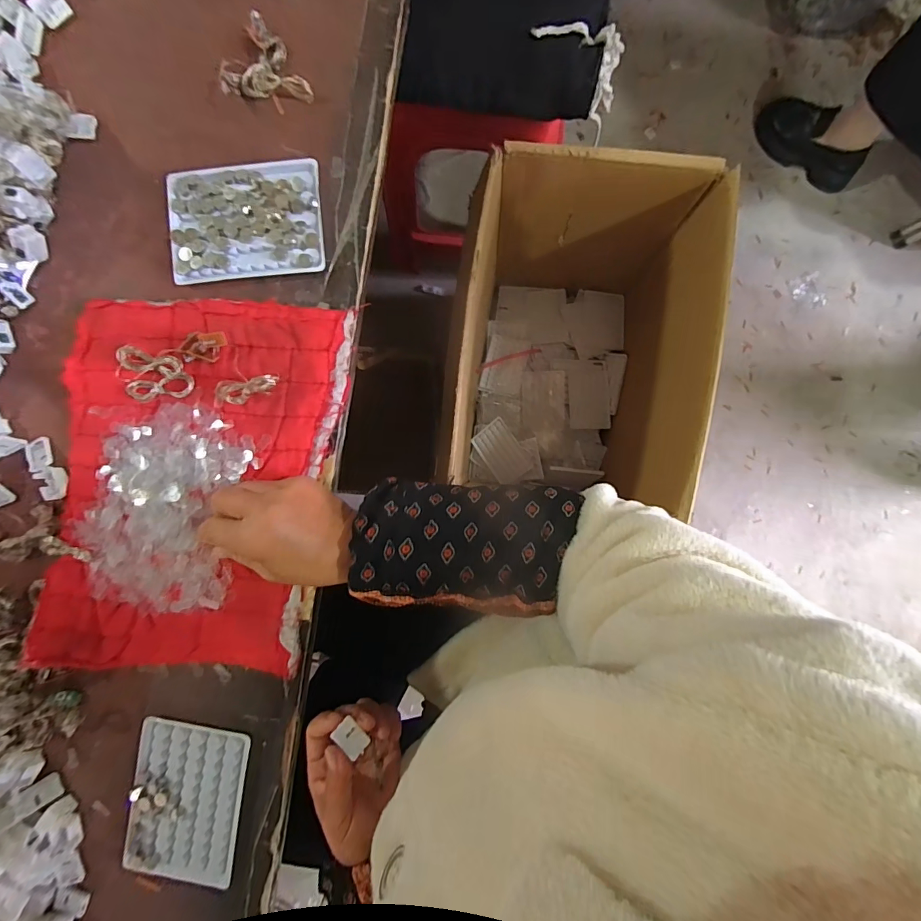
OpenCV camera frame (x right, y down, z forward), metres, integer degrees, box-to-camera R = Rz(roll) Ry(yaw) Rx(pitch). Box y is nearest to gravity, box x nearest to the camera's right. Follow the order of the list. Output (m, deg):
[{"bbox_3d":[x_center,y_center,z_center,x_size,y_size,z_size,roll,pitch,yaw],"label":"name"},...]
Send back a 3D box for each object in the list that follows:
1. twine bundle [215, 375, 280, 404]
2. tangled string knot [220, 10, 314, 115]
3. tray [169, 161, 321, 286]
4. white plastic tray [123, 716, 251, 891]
[{"bbox_3d":[-0.179,-0.057,0.351,0.058,0.017,0.018,-6,91,2],"label":"twine bundle"},{"bbox_3d":[-0.169,-0.325,0.362,0.061,0.015,0.077,-31,90,2],"label":"tangled string knot"},{"bbox_3d":[-0.182,-0.203,0.363,0.128,0.007,0.091,-4,91,2],"label":"tray"},{"bbox_3d":[-0.232,0.292,0.366,0.094,0.010,0.128,8,91,2],"label":"white plastic tray"}]

